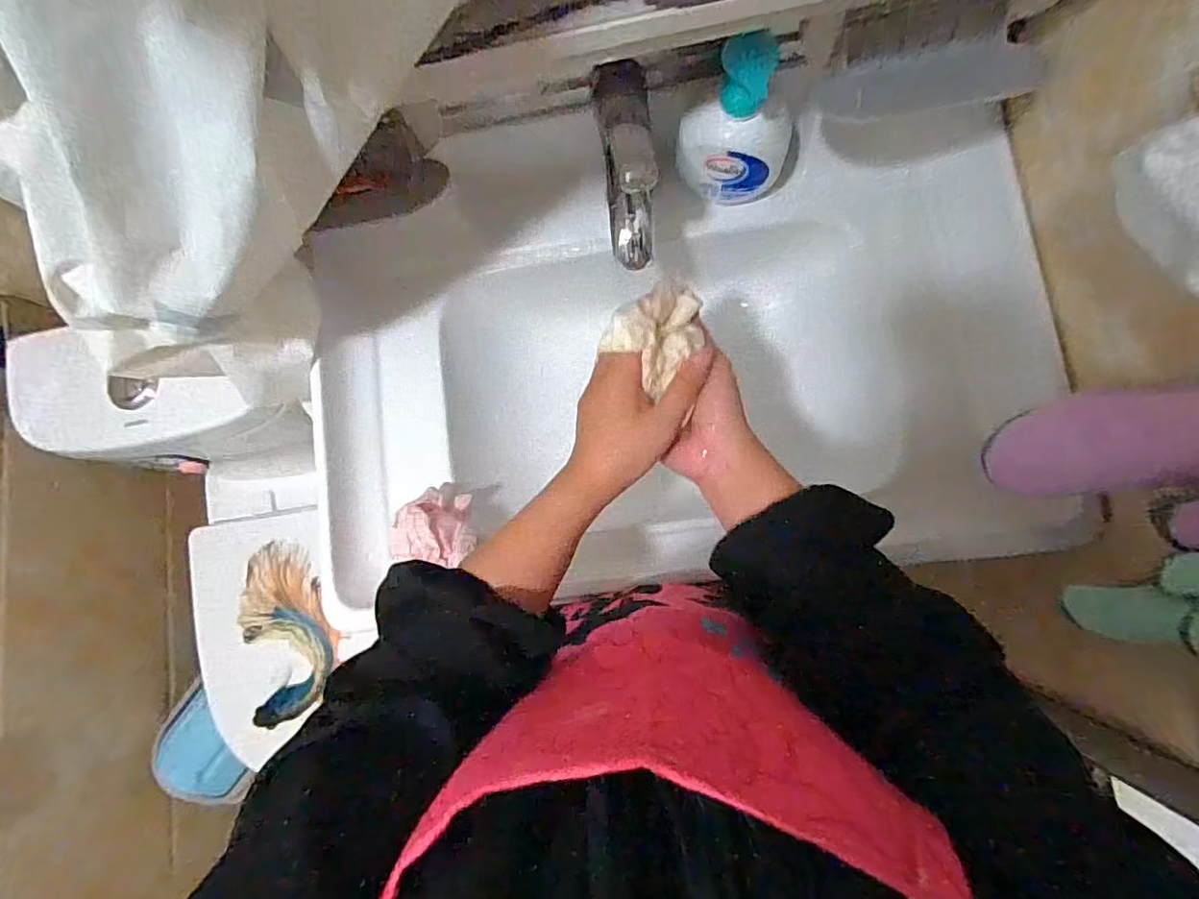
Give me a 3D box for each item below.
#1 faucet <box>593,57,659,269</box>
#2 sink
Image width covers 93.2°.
[{"bbox_3d":[0.024,-0.226,0.465,0.043,0.044,0.151,-4,124,6],"label":"faucet"},{"bbox_3d":[0.066,-0.082,0.605,0.685,0.154,0.405,-5,82,6],"label":"sink"}]

